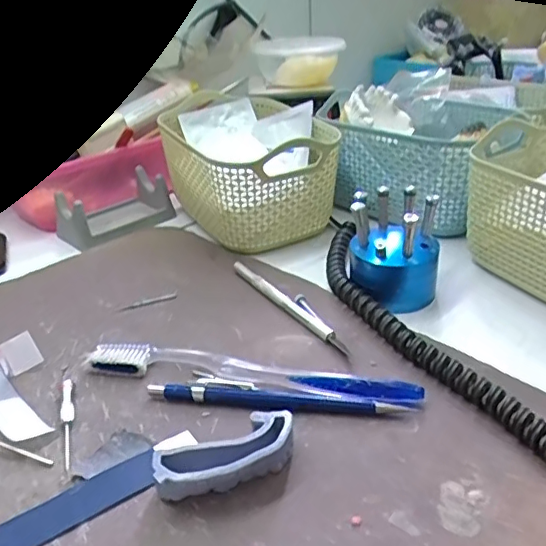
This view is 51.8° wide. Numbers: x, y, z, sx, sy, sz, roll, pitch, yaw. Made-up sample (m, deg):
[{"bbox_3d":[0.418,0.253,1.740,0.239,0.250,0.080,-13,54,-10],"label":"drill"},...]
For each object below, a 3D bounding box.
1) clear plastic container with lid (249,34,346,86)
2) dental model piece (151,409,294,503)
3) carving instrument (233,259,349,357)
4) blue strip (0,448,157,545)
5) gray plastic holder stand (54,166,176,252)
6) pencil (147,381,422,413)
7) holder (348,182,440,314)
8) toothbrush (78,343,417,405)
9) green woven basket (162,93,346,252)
[{"bbox_3d":[0.028,-0.241,0.645,0.093,0.052,0.092,-5,30,-3],"label":"clear plastic container with lid"},{"bbox_3d":[-0.019,0.084,0.252,0.064,0.021,0.026,-18,33,-25],"label":"dental model piece"},{"bbox_3d":[0.008,0.020,0.379,0.009,0.008,0.126,-20,34,-27],"label":"carving instrument"},{"bbox_3d":[-0.089,0.102,0.247,0.080,0.004,0.020,-21,34,-29],"label":"blue strip"},{"bbox_3d":[-0.147,-0.060,0.511,0.063,0.035,0.095,21,37,35],"label":"gray plastic holder stand"},{"bbox_3d":[0.002,0.065,0.296,0.138,0.010,0.012,2,30,9],"label":"pencil"},{"bbox_3d":[0.082,-0.019,0.379,0.058,0.066,0.060,5,31,14],"label":"holder"},{"bbox_3d":[-0.014,0.055,0.314,0.187,0.011,0.022,5,30,13],"label":"toothbrush"},{"bbox_3d":[-0.025,-0.104,0.513,0.137,0.093,0.207,-10,30,-12],"label":"green woven basket"}]

